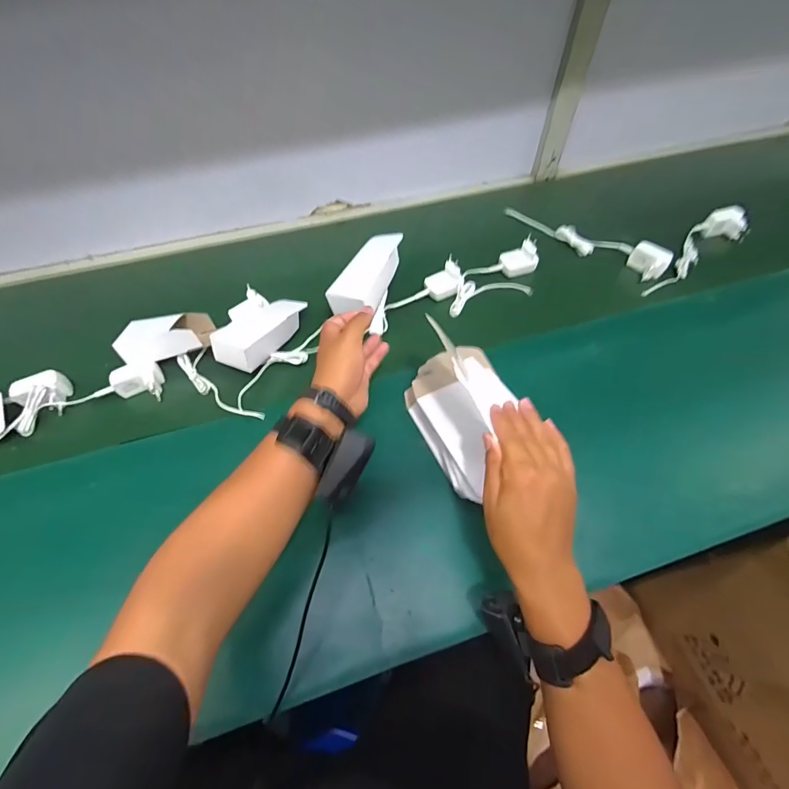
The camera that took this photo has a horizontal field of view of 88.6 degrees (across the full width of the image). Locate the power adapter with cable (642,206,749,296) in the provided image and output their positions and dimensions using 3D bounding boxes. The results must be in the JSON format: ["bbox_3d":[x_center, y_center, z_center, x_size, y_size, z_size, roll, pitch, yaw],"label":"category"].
[{"bbox_3d":[0.540,-0.246,0.714,0.078,0.042,0.277,36,65,24],"label":"power adapter with cable"}]

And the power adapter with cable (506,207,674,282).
[{"bbox_3d":[0.343,-0.291,0.747,0.308,0.037,0.055,31,63,22],"label":"power adapter with cable"}]

